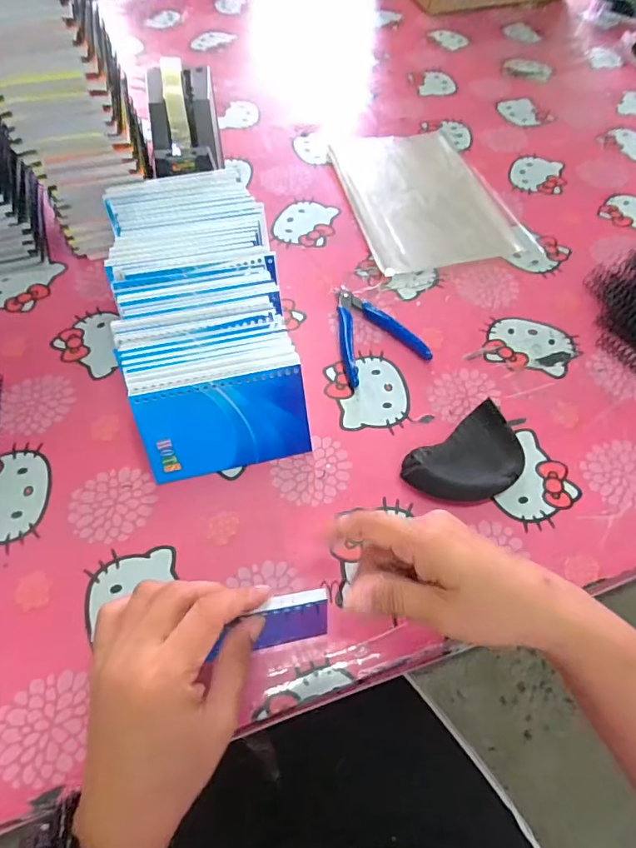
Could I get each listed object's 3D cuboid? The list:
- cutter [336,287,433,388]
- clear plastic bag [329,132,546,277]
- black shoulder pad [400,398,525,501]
[{"bbox_3d":[0.047,-0.094,0.473,0.083,0.009,0.111,-22,63,-15],"label":"cutter"},{"bbox_3d":[0.131,-0.286,0.587,0.182,0.008,0.249,-10,61,-9],"label":"clear plastic bag"},{"bbox_3d":[0.123,0.033,0.393,0.100,0.026,0.066,-29,65,-18],"label":"black shoulder pad"}]

